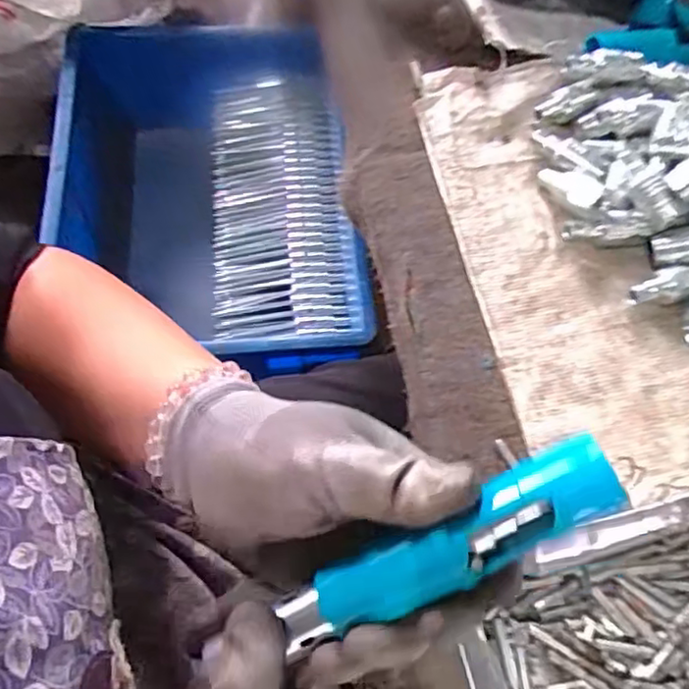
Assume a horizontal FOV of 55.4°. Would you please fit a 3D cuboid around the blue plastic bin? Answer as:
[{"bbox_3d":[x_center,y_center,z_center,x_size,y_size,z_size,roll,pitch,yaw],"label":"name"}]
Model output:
[{"bbox_3d":[-0.142,-0.159,0.678,0.274,0.116,0.382,-7,65,-7],"label":"blue plastic bin"}]

